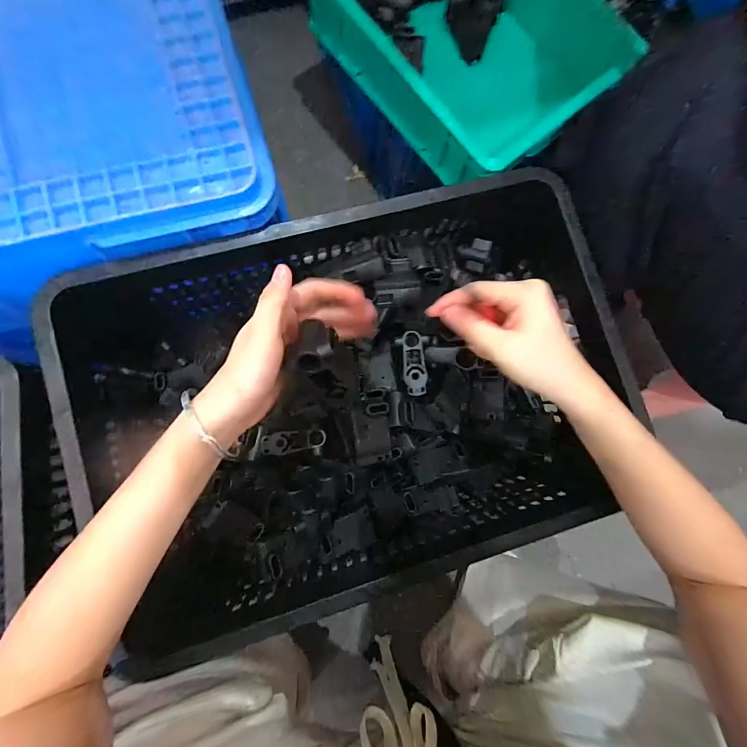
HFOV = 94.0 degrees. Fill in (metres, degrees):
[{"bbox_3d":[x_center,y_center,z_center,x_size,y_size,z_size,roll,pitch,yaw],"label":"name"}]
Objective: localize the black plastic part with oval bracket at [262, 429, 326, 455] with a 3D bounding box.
[{"bbox_3d":[-0.088,0.076,0.382,0.068,0.008,0.025,0,83,-6],"label":"black plastic part with oval bracket"}]

